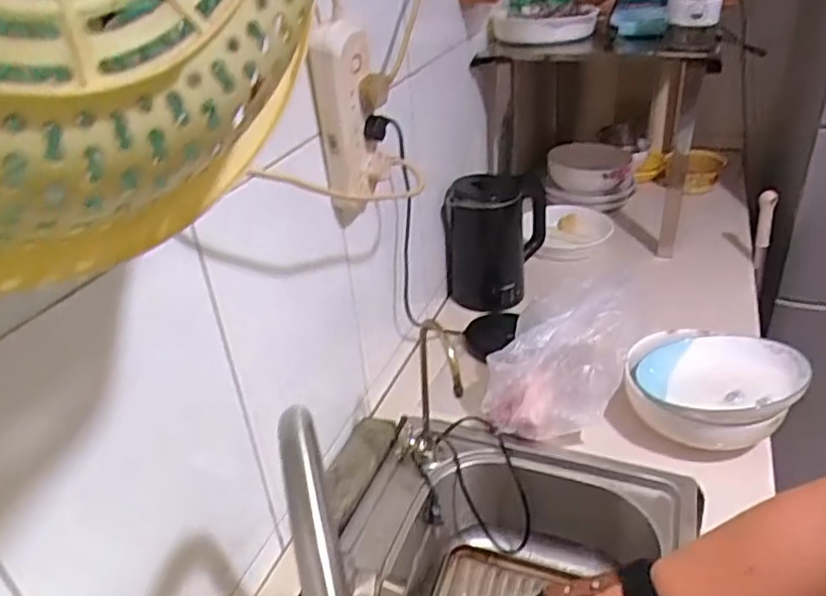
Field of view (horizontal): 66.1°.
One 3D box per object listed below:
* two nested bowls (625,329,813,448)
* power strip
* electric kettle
[{"bbox_3d":[0.390,0.117,0.838,0.191,0.084,0.191,-4,31,2],"label":"two nested bowls"},{"bbox_3d":[-0.075,-0.196,0.700,0.062,0.198,0.047,-7,31,-3],"label":"power strip"},{"bbox_3d":[0.150,-0.108,1.142,0.130,0.231,0.175,14,36,28],"label":"electric kettle"}]

